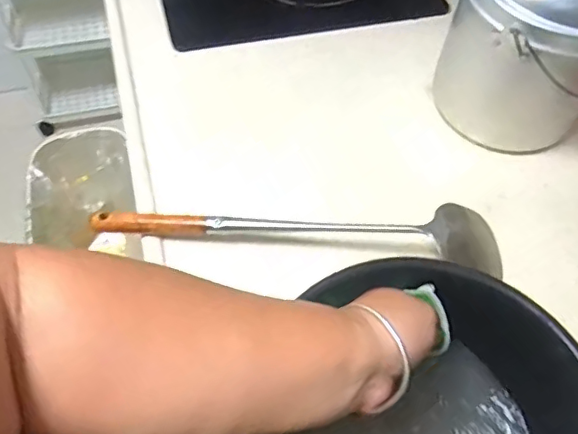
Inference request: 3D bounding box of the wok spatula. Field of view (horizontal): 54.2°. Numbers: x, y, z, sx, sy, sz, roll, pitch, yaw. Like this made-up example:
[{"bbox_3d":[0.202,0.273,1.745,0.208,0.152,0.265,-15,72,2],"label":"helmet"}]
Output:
[{"bbox_3d":[0.015,0.009,0.584,0.426,0.064,0.058,3,57,-1],"label":"wok spatula"}]

